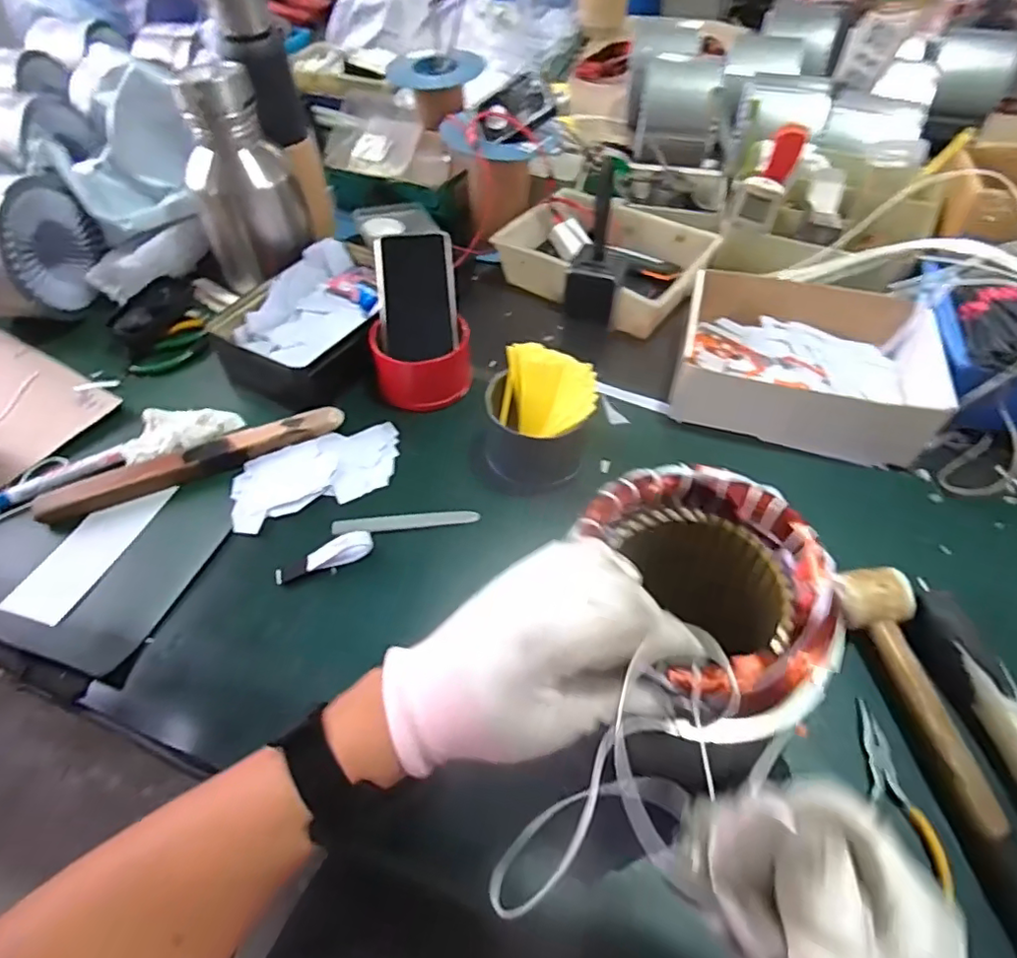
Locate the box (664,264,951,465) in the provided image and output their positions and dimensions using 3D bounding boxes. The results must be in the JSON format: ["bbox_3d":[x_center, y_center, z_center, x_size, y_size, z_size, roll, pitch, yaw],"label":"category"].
[{"bbox_3d":[0.321,-0.138,0.620,0.259,0.073,0.216,16,54,13],"label":"box"}]

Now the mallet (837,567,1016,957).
[{"bbox_3d":[0.300,0.187,0.396,0.061,0.050,0.261,-10,53,-6],"label":"mallet"}]

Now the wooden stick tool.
[{"bbox_3d":[-0.295,-0.018,0.553,0.273,0.016,0.036,-20,55,-14],"label":"wooden stick tool"}]

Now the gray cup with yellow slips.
[{"bbox_3d":[0.028,-0.059,0.554,0.094,0.086,0.096,0,52,1],"label":"gray cup with yellow slips"}]

